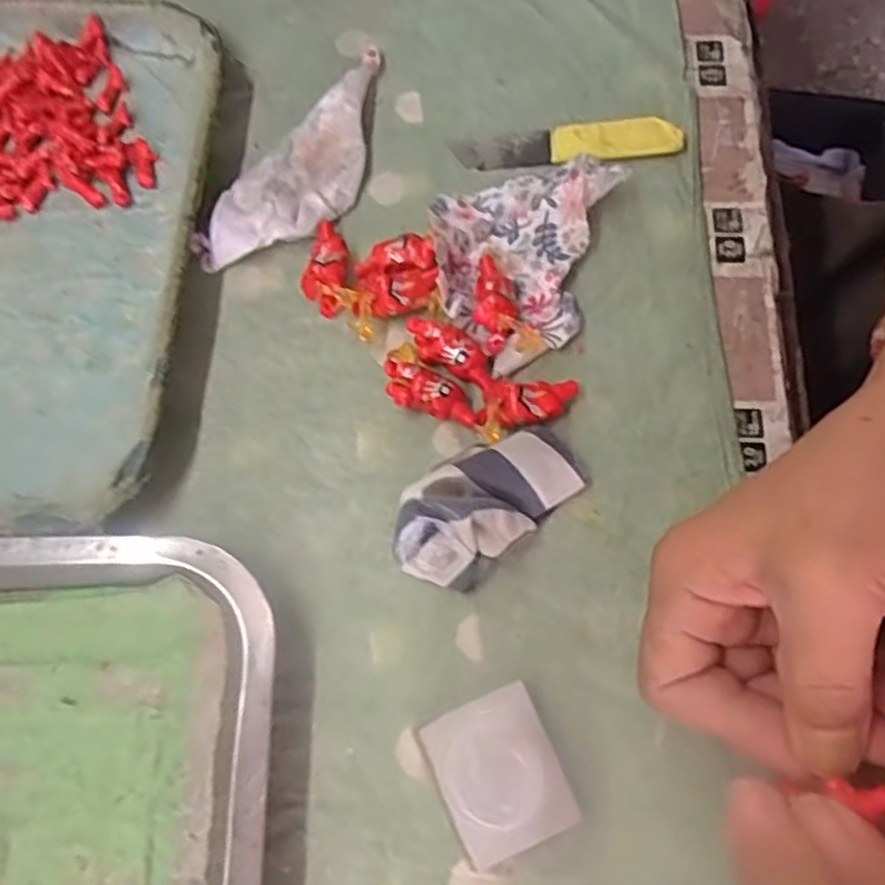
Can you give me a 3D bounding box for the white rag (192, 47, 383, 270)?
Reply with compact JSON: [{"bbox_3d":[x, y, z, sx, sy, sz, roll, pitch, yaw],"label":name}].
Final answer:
[{"bbox_3d":[-0.059,-0.127,0.347,0.046,0.011,0.128,38,76,12],"label":"white rag"}]

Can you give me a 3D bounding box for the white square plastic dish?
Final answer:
[{"bbox_3d":[0.020,0.116,0.266,0.040,0.012,0.049,-23,73,-7],"label":"white square plastic dish"}]

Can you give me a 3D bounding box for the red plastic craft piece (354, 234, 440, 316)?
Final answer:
[{"bbox_3d":[-0.019,-0.072,0.327,0.033,0.014,0.033,0,71,0],"label":"red plastic craft piece"}]

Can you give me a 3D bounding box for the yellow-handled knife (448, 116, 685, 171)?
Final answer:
[{"bbox_3d":[0.058,-0.139,0.350,0.103,0.006,0.020,-4,71,-1],"label":"yellow-handled knife"}]

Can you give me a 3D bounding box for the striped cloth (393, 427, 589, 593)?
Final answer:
[{"bbox_3d":[0.015,0.022,0.290,0.074,0.027,0.040,-40,76,-12],"label":"striped cloth"}]

